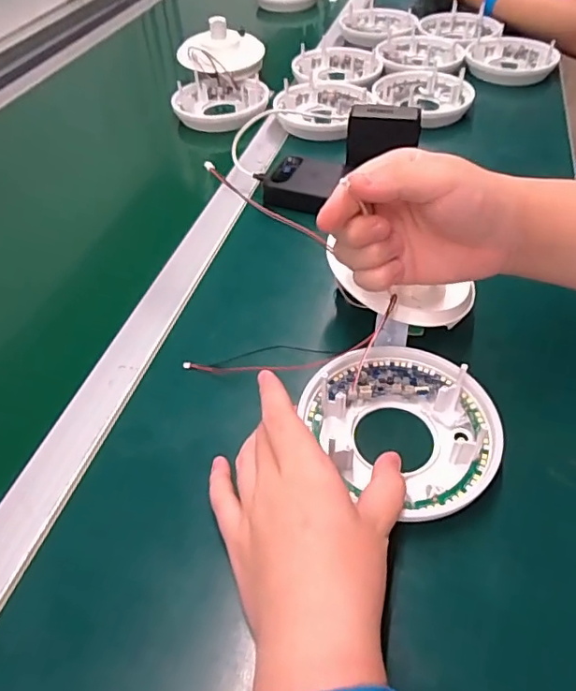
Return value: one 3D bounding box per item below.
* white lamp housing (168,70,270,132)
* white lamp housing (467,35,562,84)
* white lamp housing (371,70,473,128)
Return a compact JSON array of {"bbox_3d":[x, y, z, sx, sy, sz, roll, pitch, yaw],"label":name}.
[{"bbox_3d":[-0.094,-0.334,0.739,0.129,0.031,0.117,12,50,12],"label":"white lamp housing"},{"bbox_3d":[0.332,-0.429,0.804,0.122,0.031,0.121,9,49,9],"label":"white lamp housing"},{"bbox_3d":[0.182,-0.334,0.724,0.127,0.032,0.118,17,51,15],"label":"white lamp housing"}]

